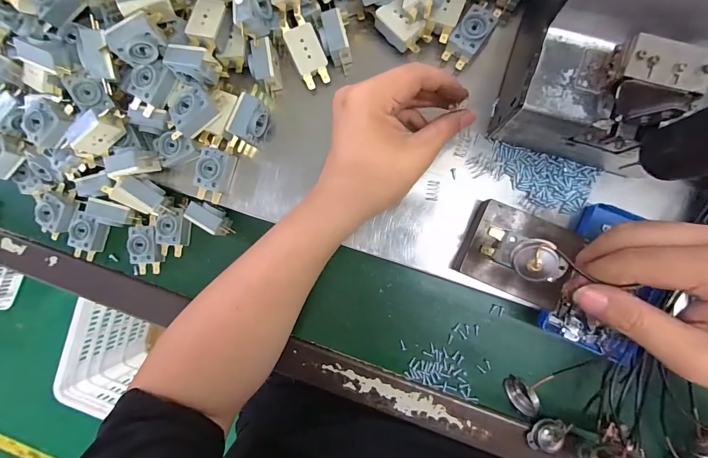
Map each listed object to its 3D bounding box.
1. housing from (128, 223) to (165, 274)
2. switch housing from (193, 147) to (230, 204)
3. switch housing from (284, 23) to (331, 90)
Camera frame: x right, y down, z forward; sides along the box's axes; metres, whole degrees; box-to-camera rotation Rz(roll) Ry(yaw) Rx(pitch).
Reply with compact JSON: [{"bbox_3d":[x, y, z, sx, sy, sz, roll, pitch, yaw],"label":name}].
[{"bbox_3d":[-0.206,0.021,0.344,0.030,0.019,0.049,-1,90,7],"label":"housing"},{"bbox_3d":[-0.131,-0.049,0.317,0.025,0.018,0.047,20,93,6],"label":"switch housing"},{"bbox_3d":[-0.042,-0.153,0.307,0.027,0.017,0.051,-32,116,-13],"label":"switch housing"}]

